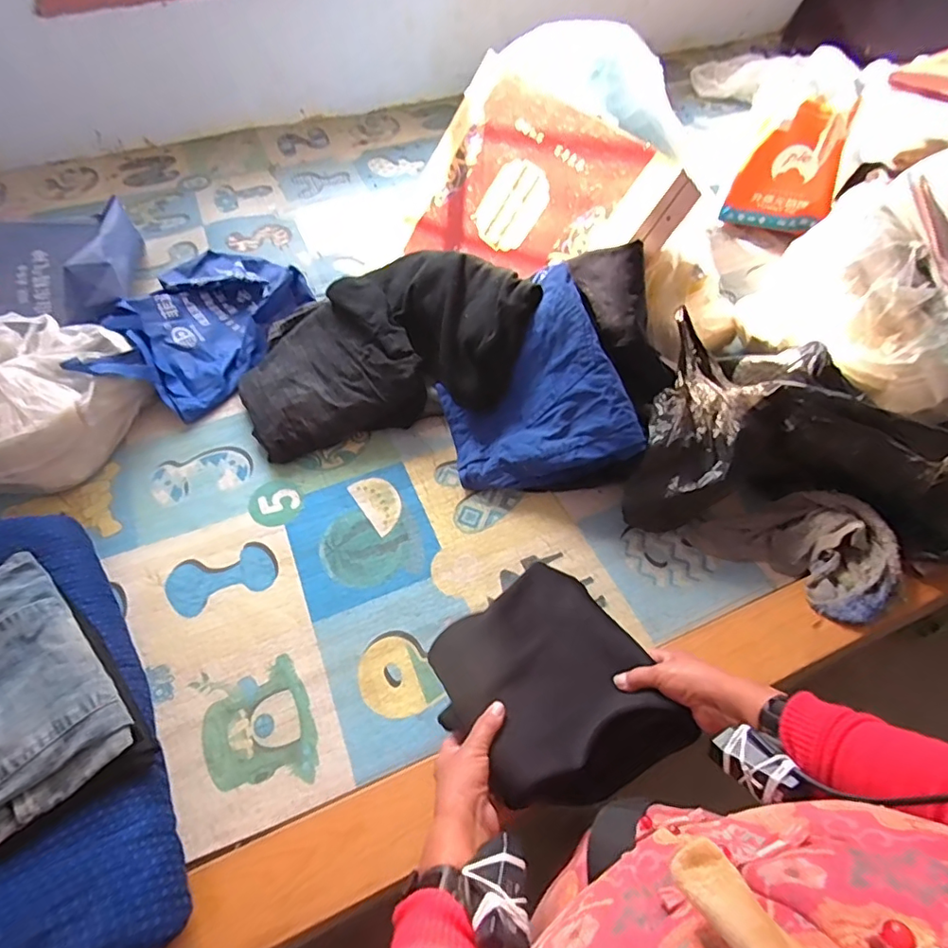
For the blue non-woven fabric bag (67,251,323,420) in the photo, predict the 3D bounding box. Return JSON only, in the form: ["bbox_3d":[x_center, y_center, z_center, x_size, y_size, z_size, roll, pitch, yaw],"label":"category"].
[{"bbox_3d":[-0.466,-0.286,0.982,0.271,0.134,0.428,2,57,1],"label":"blue non-woven fabric bag"}]

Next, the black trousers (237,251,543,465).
[{"bbox_3d":[-0.151,-0.214,0.894,0.468,0.178,0.291,-10,57,-7],"label":"black trousers"}]

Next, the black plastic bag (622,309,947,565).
[{"bbox_3d":[0.469,-0.034,0.770,0.458,0.174,0.290,13,58,8],"label":"black plastic bag"}]

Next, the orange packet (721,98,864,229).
[{"bbox_3d":[0.645,-0.607,1.129,0.192,0.273,0.053,19,59,12],"label":"orange packet"}]

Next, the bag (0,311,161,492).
[{"bbox_3d":[-0.688,-0.112,0.828,0.332,0.163,0.281,-32,62,-19],"label":"bag"}]

